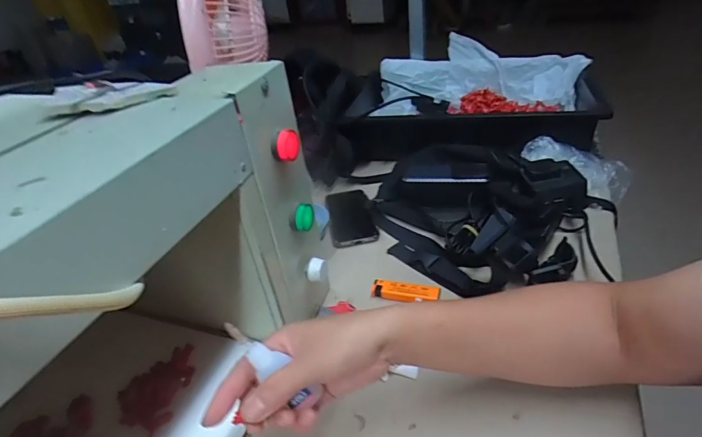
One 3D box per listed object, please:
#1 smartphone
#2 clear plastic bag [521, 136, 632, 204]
[{"bbox_3d":[-0.002,-0.013,0.631,0.066,0.009,0.138,-11,36,-2],"label":"smartphone"},{"bbox_3d":[0.351,-0.085,0.641,0.071,0.057,0.153,-34,43,-31],"label":"clear plastic bag"}]

